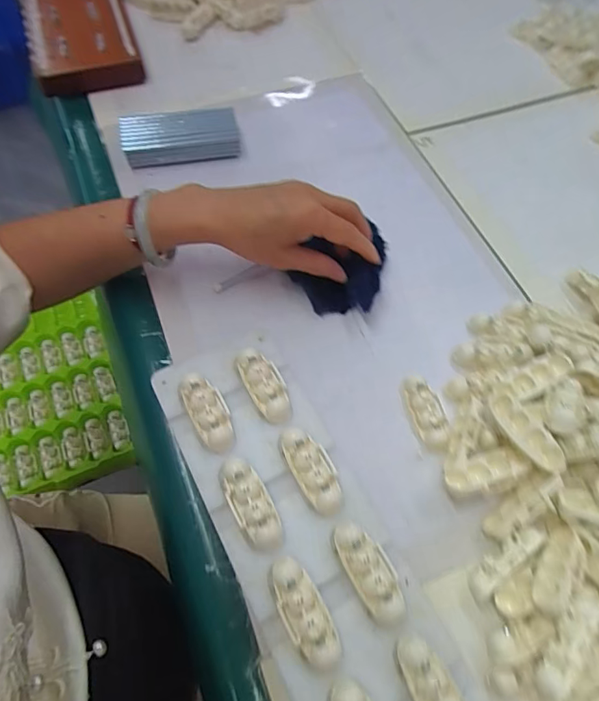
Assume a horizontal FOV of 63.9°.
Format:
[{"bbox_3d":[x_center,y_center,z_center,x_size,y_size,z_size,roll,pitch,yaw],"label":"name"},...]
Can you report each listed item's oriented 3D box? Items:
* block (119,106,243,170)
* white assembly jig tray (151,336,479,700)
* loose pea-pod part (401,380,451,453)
[{"bbox_3d":[-0.122,-0.221,0.499,0.117,0.036,0.049,-8,62,-6],"label":"block"},{"bbox_3d":[0.003,0.128,0.315,0.099,0.033,0.304,-24,65,-14],"label":"white assembly jig tray"},{"bbox_3d":[0.100,0.049,0.373,0.026,0.013,0.057,-12,63,-8],"label":"loose pea-pod part"}]

